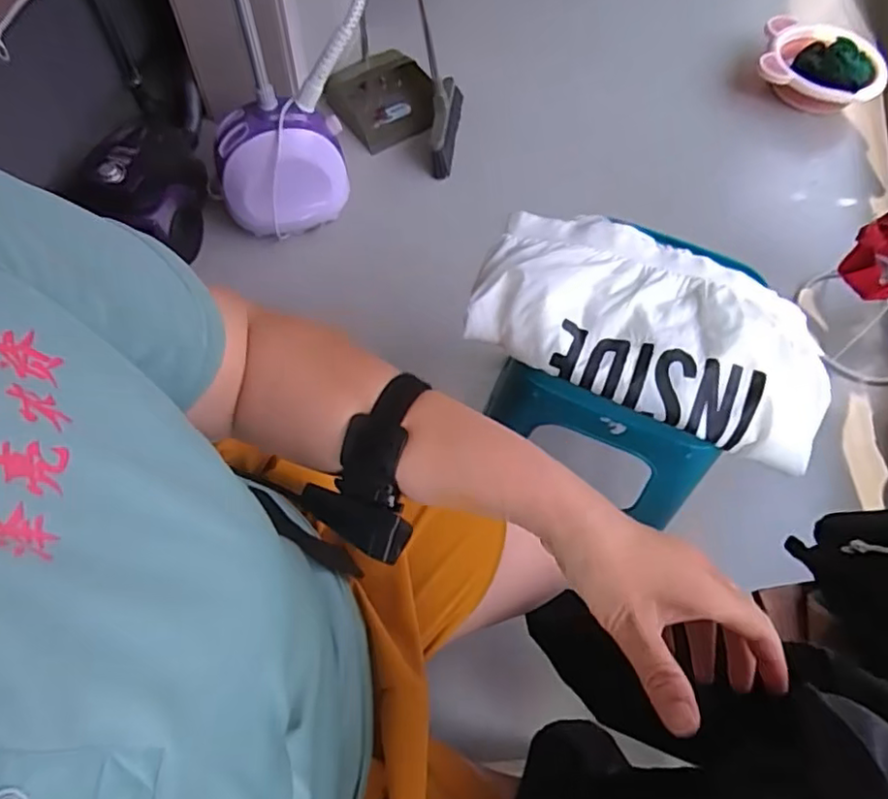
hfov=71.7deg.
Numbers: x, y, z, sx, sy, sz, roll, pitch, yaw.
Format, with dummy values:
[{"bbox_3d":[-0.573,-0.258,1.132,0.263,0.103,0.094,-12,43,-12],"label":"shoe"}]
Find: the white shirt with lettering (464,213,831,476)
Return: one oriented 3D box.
[{"bbox_3d":[0.248,-0.097,0.746,0.416,0.067,0.228,21,64,8],"label":"white shirt with lettering"}]

